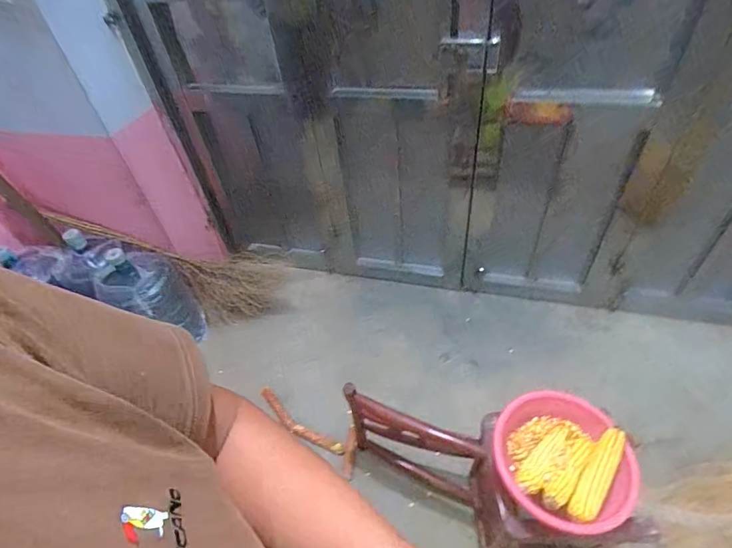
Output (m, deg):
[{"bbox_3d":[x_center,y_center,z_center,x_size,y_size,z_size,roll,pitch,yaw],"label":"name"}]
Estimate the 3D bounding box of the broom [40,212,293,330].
[{"bbox_3d":[-0.709,-0.023,1.573,0.819,0.320,0.169,21,45,-16],"label":"broom"}]

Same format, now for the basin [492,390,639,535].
[{"bbox_3d":[0.417,0.399,0.905,0.254,0.097,0.269,-3,47,4],"label":"basin"}]

